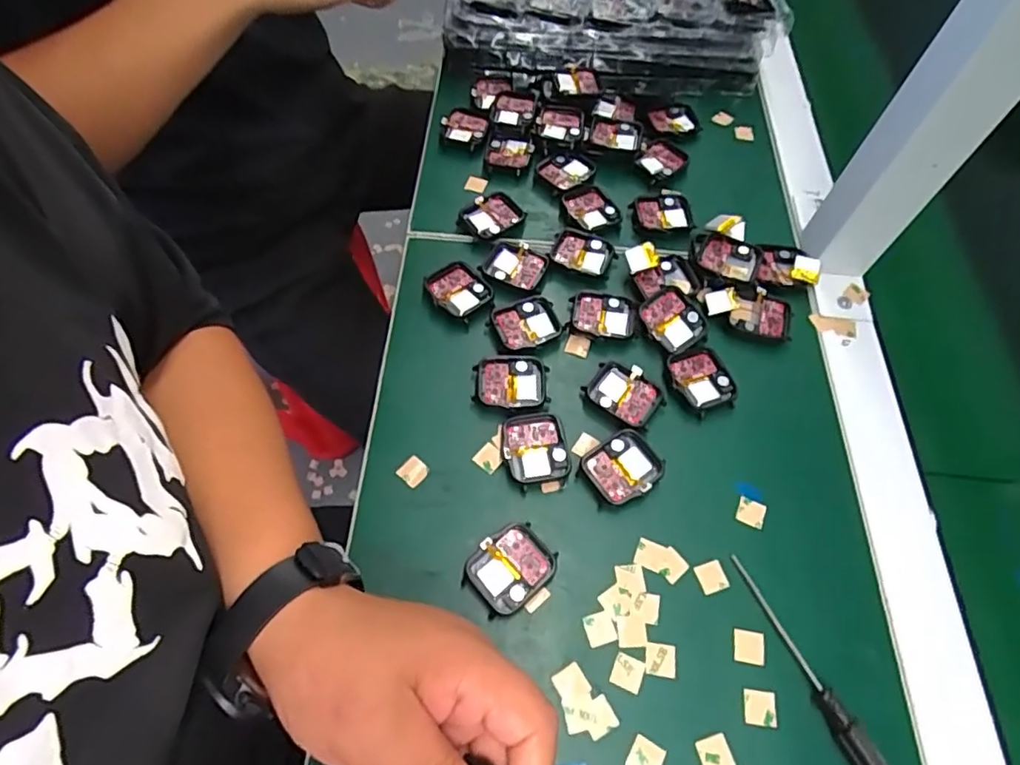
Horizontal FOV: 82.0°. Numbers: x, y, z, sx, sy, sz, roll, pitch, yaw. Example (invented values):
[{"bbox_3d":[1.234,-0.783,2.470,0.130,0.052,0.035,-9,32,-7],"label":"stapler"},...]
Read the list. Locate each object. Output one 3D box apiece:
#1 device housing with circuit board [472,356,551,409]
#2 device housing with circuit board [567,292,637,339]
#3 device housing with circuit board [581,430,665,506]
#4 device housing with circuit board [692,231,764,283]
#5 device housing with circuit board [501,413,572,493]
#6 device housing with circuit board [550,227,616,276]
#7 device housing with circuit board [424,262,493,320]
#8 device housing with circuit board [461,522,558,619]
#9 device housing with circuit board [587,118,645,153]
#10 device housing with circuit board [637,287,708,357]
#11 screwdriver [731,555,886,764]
[{"bbox_3d":[0.001,0.001,0.379,0.046,0.011,0.037,7,61,2],"label":"device housing with circuit board"},{"bbox_3d":[0.064,-0.046,0.404,0.043,0.006,0.035,8,61,2],"label":"device housing with circuit board"},{"bbox_3d":[0.068,0.051,0.353,0.042,0.010,0.037,-30,66,-17],"label":"device housing with circuit board"},{"bbox_3d":[0.154,-0.089,0.424,0.049,0.014,0.035,27,63,12],"label":"device housing with circuit board"},{"bbox_3d":[0.015,0.041,0.356,0.038,0.011,0.043,-11,62,-8],"label":"device housing with circuit board"},{"bbox_3d":[0.053,-0.097,0.432,0.042,0.004,0.037,19,62,8],"label":"device housing with circuit board"},{"bbox_3d":[-0.036,-0.065,0.412,0.036,0.009,0.043,-35,68,-19],"label":"device housing with circuit board"},{"bbox_3d":[0.000,0.102,0.321,0.045,0.012,0.037,-36,68,-20],"label":"device housing with circuit board"},{"bbox_3d":[0.087,-0.203,0.487,0.042,0.014,0.034,13,61,5],"label":"device housing with circuit board"},{"bbox_3d":[0.112,-0.043,0.400,0.038,0.010,0.041,-36,68,-20],"label":"device housing with circuit board"},{"bbox_3d":[0.155,0.150,0.298,0.013,0.012,0.131,-20,64,-13],"label":"screwdriver"}]

